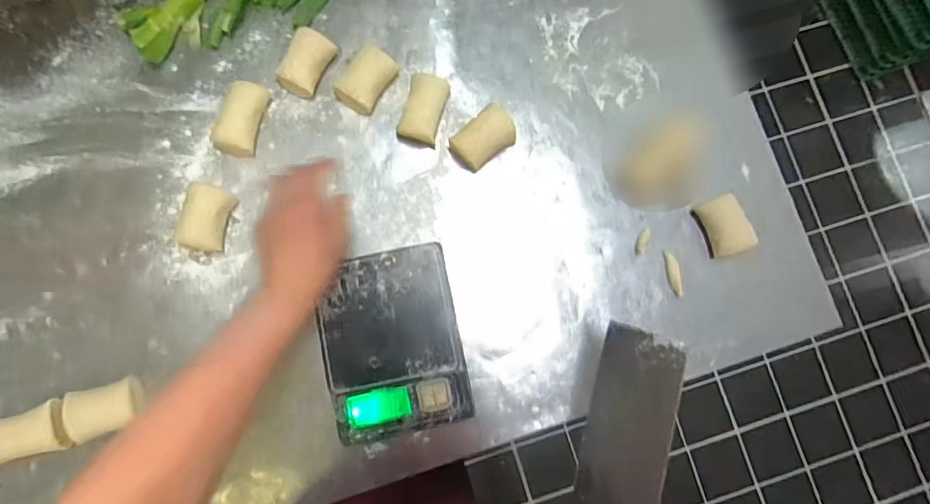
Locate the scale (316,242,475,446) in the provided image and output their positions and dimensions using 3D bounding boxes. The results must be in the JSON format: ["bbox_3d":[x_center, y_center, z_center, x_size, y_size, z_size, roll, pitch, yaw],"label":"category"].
[{"bbox_3d":[-0.084,0.104,0.560,0.156,0.040,0.204,-11,84,-5],"label":"scale"}]

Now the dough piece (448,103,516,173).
[{"bbox_3d":[0.023,-0.136,0.600,0.050,0.031,0.079,45,82,3],"label":"dough piece"}]

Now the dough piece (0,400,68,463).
[{"bbox_3d":[-0.474,0.197,0.535,0.078,0.030,0.050,-17,84,-6],"label":"dough piece"}]

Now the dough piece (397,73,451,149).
[{"bbox_3d":[-0.050,-0.173,0.598,0.046,0.025,0.081,16,82,-2],"label":"dough piece"}]

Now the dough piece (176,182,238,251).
[{"bbox_3d":[-0.300,-0.040,0.574,0.045,0.031,0.077,14,82,-2],"label":"dough piece"}]

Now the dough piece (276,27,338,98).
[{"bbox_3d":[-0.194,-0.232,0.599,0.051,0.033,0.075,25,82,0],"label":"dough piece"}]

